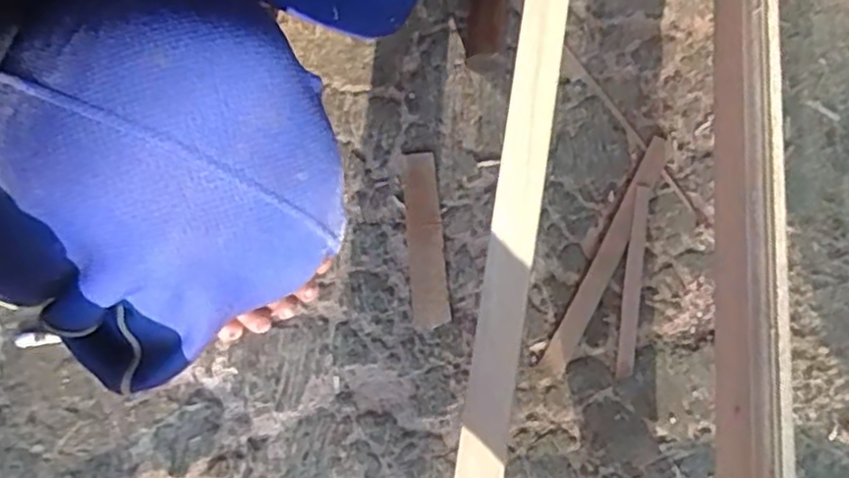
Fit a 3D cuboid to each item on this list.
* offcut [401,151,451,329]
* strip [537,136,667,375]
[{"bbox_3d":[0.000,-0.002,0.628,0.029,0.006,0.151,-5,71,-3],"label":"offcut"},{"bbox_3d":[0.154,0.011,0.623,0.021,0.007,0.227,28,73,8],"label":"strip"}]

